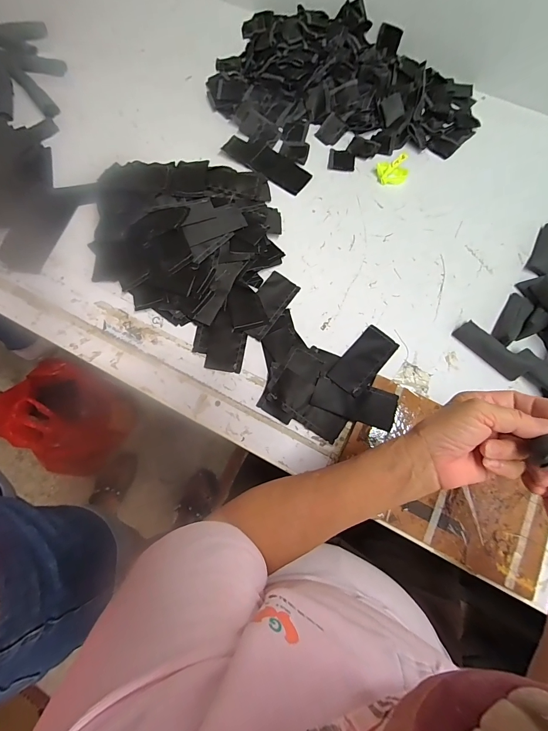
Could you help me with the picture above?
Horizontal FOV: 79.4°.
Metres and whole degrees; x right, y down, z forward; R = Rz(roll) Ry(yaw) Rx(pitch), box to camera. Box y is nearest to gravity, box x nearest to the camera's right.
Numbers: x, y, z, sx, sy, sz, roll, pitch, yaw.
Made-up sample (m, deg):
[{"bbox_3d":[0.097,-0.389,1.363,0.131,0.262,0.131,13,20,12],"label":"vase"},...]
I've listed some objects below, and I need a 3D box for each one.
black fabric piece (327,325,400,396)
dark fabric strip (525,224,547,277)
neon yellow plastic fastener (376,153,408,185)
[{"bbox_3d":[0.135,-0.009,0.497,0.054,0.011,0.114,42,75,12],"label":"black fabric piece"},{"bbox_3d":[0.459,-0.192,0.549,0.039,0.029,0.106,28,73,9],"label":"dark fabric strip"},{"bbox_3d":[0.218,-0.355,0.599,0.055,0.034,0.034,-7,71,-3],"label":"neon yellow plastic fastener"}]

